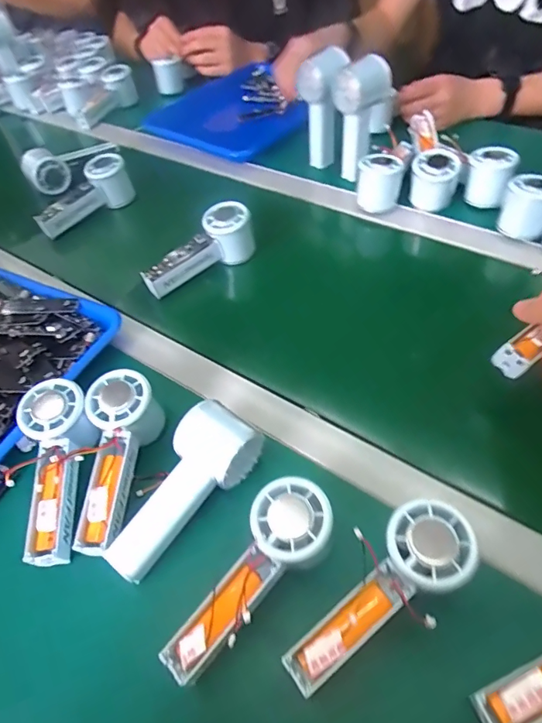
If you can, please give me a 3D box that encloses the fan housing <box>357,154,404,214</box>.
[{"bbox_3d":[0.145,-0.244,0.623,0.057,0.057,0.060,5,54,10],"label":"fan housing"}]

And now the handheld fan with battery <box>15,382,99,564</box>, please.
[{"bbox_3d":[-0.179,0.087,0.386,0.061,0.040,0.149,-8,69,0],"label":"handheld fan with battery"}]

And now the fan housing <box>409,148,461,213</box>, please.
[{"bbox_3d":[0.214,-0.235,0.613,0.056,0.068,0.053,14,55,16],"label":"fan housing"}]

